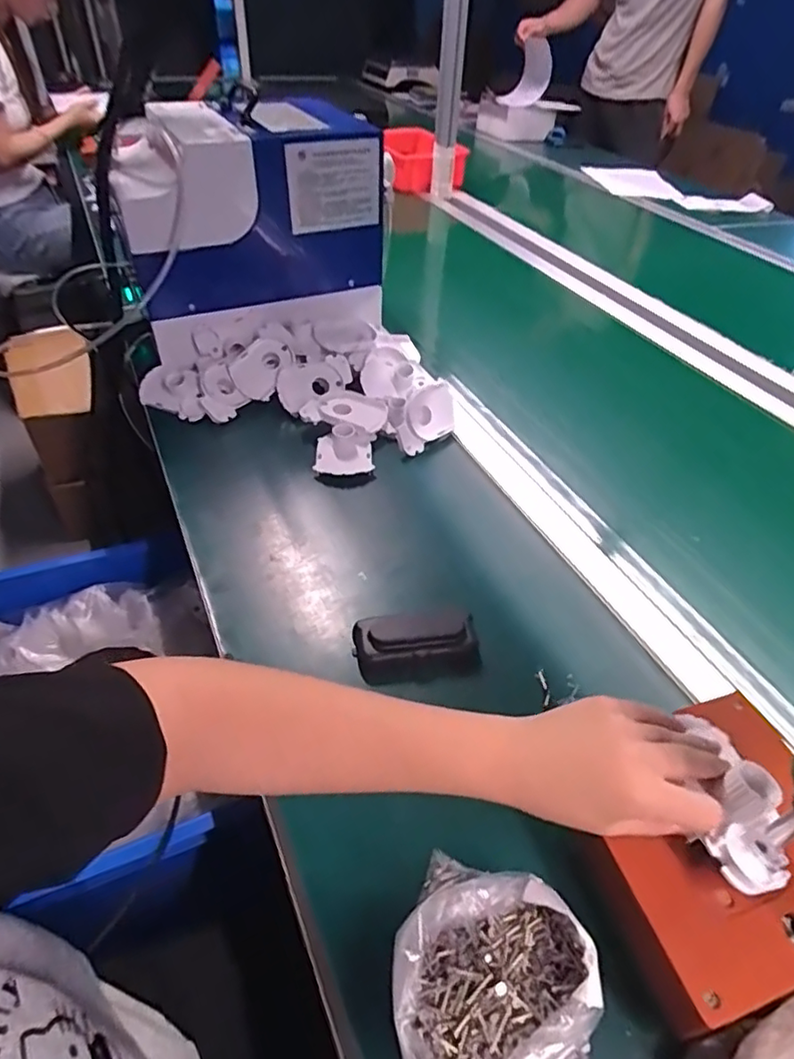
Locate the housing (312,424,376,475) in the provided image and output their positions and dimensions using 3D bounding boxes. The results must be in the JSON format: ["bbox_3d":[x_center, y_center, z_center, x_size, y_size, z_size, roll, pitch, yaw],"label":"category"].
[{"bbox_3d":[-0.063,-0.095,0.715,0.069,0.034,0.063,-1,45,-1],"label":"housing"}]

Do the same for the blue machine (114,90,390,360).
[{"bbox_3d":[-0.193,-0.404,0.791,0.317,0.241,0.198,-24,50,-24],"label":"blue machine"}]

